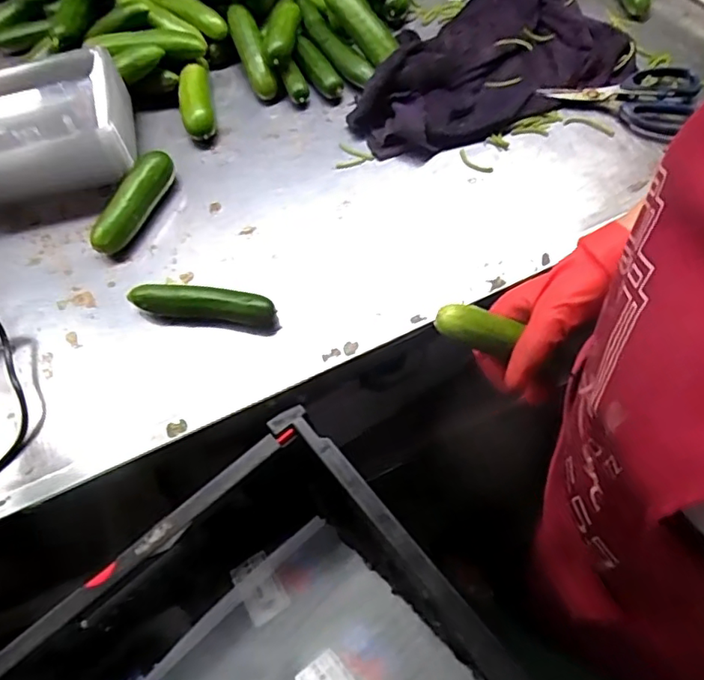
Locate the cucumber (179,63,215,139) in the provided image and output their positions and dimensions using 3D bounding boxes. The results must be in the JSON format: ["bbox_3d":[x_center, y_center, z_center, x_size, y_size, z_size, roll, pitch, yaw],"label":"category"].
[{"bbox_3d":[-0.165,-0.255,0.597,0.030,0.027,0.084,-7,79,1],"label":"cucumber"}]

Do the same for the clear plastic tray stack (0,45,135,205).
[{"bbox_3d":[-0.325,-0.204,0.565,0.215,0.073,0.121,-17,64,-5],"label":"clear plastic tray stack"}]

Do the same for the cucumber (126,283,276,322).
[{"bbox_3d":[-0.134,-0.033,0.510,0.127,0.027,0.024,3,64,6],"label":"cucumber"}]

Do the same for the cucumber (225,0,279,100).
[{"bbox_3d":[-0.109,-0.315,0.608,0.027,0.028,0.105,-20,85,-6],"label":"cucumber"}]

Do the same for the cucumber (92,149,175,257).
[{"bbox_3d":[-0.211,-0.134,0.555,0.028,0.039,0.113,20,67,13],"label":"cucumber"}]

